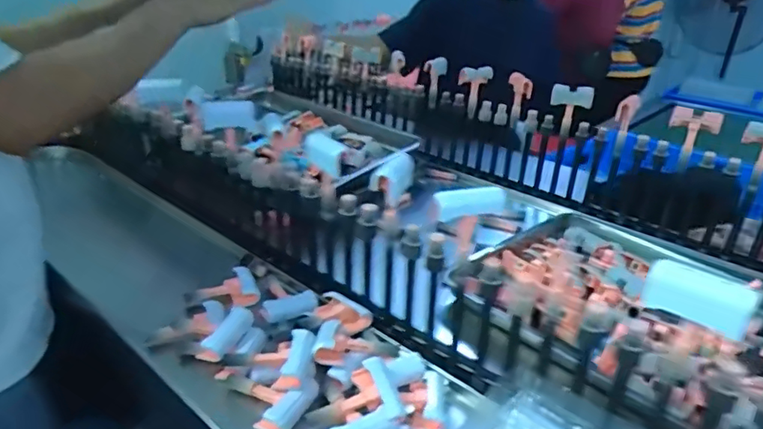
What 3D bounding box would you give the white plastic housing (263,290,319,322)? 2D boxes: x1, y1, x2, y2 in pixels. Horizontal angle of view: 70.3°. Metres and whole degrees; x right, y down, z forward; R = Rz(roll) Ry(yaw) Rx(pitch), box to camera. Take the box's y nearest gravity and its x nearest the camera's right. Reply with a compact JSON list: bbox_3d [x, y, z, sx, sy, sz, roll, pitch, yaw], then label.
[{"bbox_3d":[-0.134,0.136,0.797,0.083,0.032,0.025,-18,34,-36],"label":"white plastic housing"}]

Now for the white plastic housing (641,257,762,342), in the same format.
[{"bbox_3d":[0.258,0.067,0.443,0.078,0.041,0.014,25,34,35],"label":"white plastic housing"}]

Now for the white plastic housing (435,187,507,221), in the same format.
[{"bbox_3d":[0.094,-0.012,0.573,0.077,0.032,0.013,-2,28,-10],"label":"white plastic housing"}]

